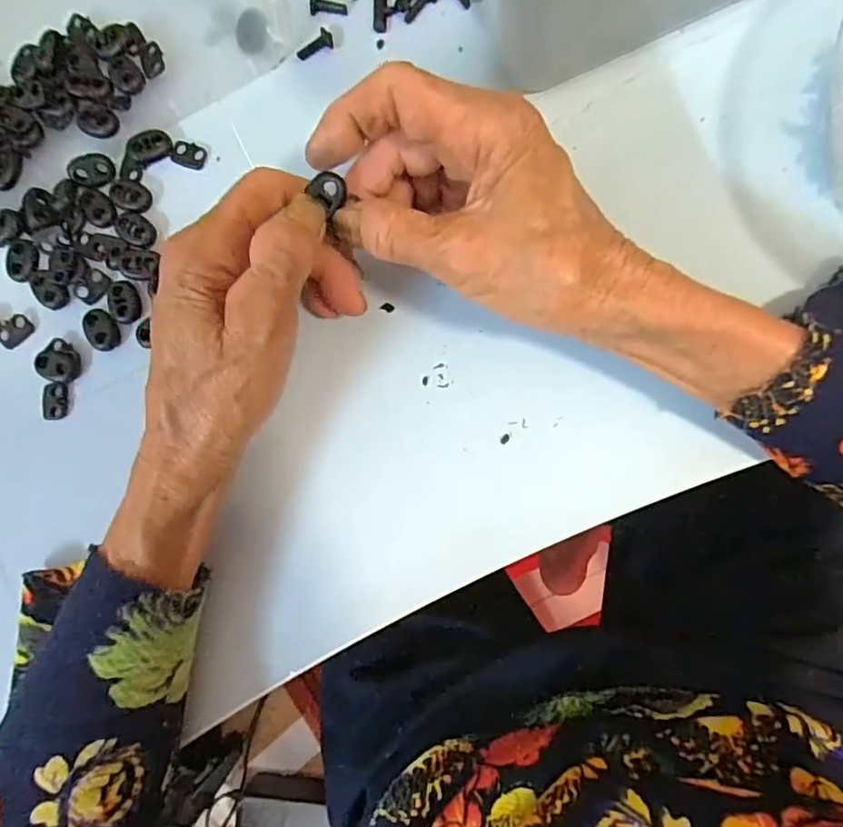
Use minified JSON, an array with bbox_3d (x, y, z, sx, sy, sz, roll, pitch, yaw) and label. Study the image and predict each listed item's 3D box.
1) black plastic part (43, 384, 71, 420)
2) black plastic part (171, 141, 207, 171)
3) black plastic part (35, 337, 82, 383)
[{"bbox_3d":[-0.184,-0.006,0.278,0.013,0.004,0.018,2,88,7],"label":"black plastic part"},{"bbox_3d":[-0.120,-0.133,0.285,0.018,0.004,0.012,19,90,7],"label":"black plastic part"},{"bbox_3d":[-0.182,-0.025,0.278,0.021,0.004,0.020,0,88,7],"label":"black plastic part"}]

